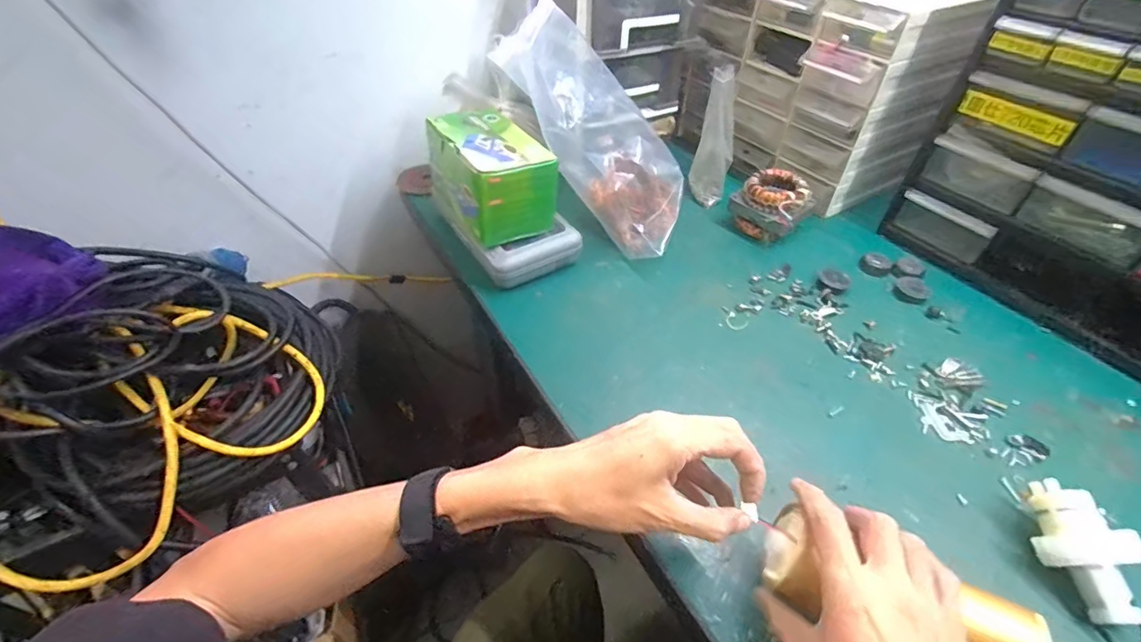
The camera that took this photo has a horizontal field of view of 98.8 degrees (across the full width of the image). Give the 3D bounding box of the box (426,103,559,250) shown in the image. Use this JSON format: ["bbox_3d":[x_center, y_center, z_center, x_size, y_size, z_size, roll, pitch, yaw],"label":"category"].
[{"bbox_3d":[-0.101,-0.190,0.626,0.107,0.091,0.189,-23,50,-22],"label":"box"}]

